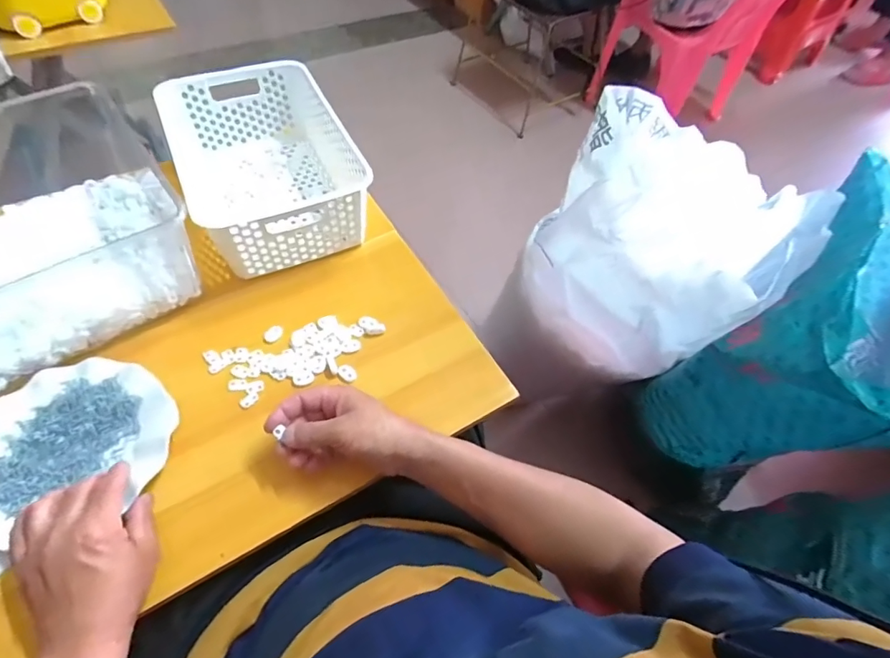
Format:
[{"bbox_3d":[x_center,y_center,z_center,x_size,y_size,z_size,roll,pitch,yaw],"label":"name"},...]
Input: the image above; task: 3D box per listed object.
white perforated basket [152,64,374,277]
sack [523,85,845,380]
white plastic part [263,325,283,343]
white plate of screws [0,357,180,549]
[{"bbox_3d":[-0.244,-0.220,0.646,0.211,0.110,0.301,-20,60,-18],"label":"white perforated basket"},{"bbox_3d":[0.293,-0.099,0.702,0.334,0.331,0.225,36,60,18],"label":"sack"},{"bbox_3d":[-0.205,0.006,0.565,0.017,0.009,0.023,36,60,18],"label":"white plastic part"},{"bbox_3d":[-0.368,0.105,0.470,0.184,0.023,0.161,-16,58,-15],"label":"white plate of screws"}]

